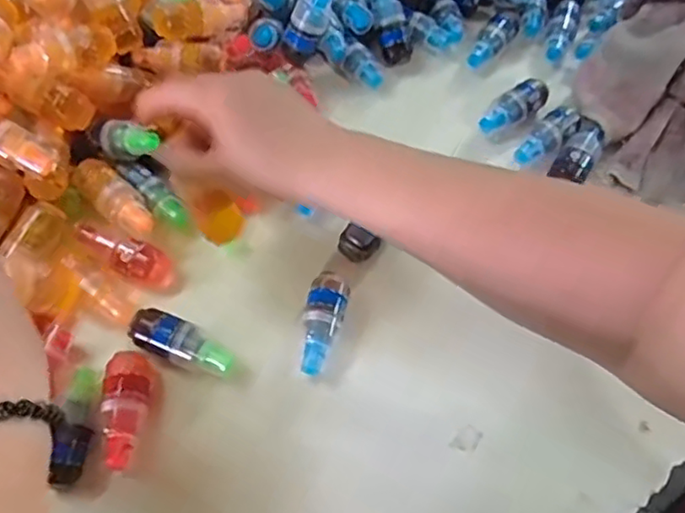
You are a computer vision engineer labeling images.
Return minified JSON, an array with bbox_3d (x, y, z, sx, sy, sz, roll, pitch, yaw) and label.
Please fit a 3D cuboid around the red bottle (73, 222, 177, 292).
[{"bbox_3d":[-0.168,-0.001,0.486,0.083,0.022,0.030,20,60,9],"label":"red bottle"}]

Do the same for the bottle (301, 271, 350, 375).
[{"bbox_3d":[-0.014,0.048,0.463,0.028,0.028,0.075,10,59,3],"label":"bottle"}]

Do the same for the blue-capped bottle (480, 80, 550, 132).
[{"bbox_3d":[0.158,-0.136,0.584,0.067,0.025,0.026,-35,66,-21],"label":"blue-capped bottle"}]

